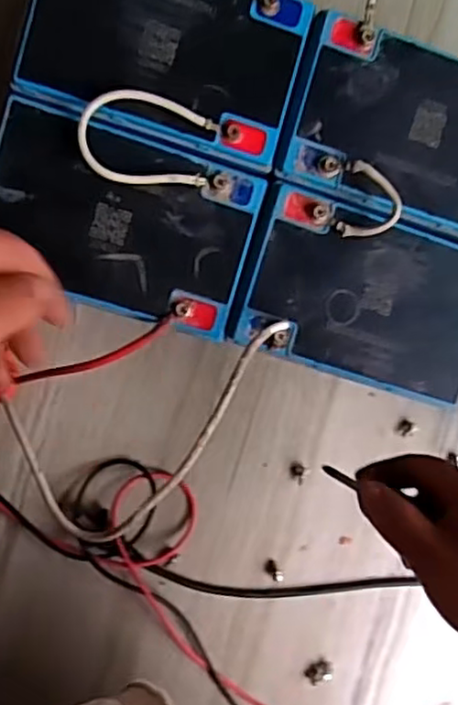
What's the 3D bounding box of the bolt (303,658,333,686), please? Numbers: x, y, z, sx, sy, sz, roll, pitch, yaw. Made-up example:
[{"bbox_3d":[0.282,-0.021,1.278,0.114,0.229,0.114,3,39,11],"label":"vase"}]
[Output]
[{"bbox_3d":[0.070,0.250,0.513,0.021,0.004,0.018,-19,97,-7],"label":"bolt"}]

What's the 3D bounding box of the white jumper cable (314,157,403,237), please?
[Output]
[{"bbox_3d":[0.075,-0.087,0.375,0.045,0.021,0.042,-1,95,-9],"label":"white jumper cable"}]

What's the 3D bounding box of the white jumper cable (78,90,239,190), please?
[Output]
[{"bbox_3d":[-0.038,-0.117,0.360,0.085,0.011,0.050,1,95,-9],"label":"white jumper cable"}]

